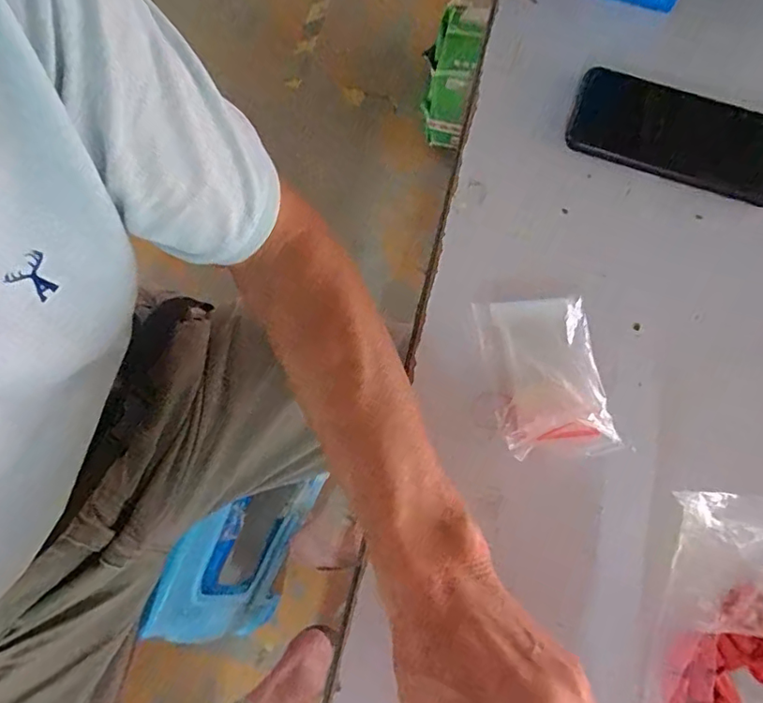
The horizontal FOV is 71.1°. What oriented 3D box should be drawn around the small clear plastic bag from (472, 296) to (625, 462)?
[{"bbox_3d":[0.103,0.014,0.339,0.072,0.015,0.101,-3,72,-1],"label":"small clear plastic bag"}]

